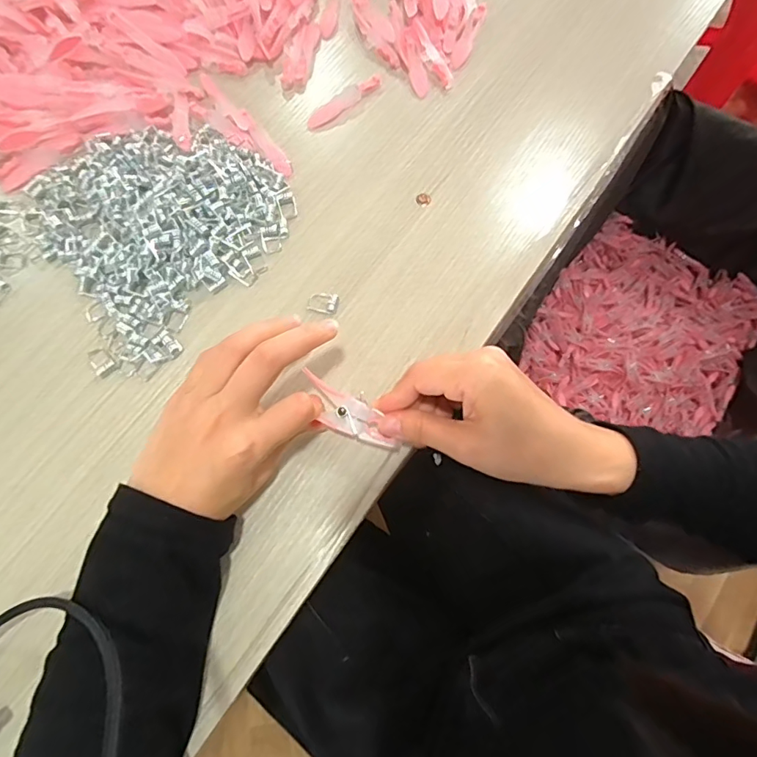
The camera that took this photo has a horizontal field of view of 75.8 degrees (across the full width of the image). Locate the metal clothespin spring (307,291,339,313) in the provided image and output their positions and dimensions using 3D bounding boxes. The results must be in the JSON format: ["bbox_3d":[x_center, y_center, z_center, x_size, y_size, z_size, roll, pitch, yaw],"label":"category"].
[{"bbox_3d":[-0.042,-0.057,0.364,0.022,0.007,0.017,13,71,5],"label":"metal clothespin spring"}]

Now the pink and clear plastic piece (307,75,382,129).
[{"bbox_3d":[-0.030,-0.245,0.429,0.081,0.005,0.014,-39,75,-12],"label":"pink and clear plastic piece"}]

